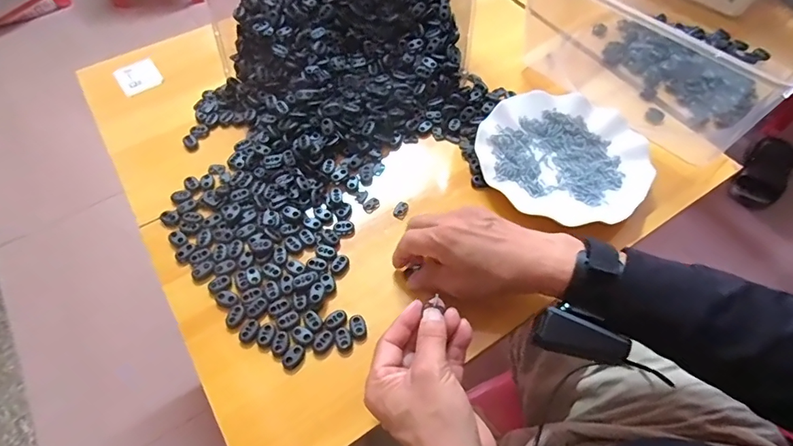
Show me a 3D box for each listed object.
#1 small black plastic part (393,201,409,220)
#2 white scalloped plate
[{"bbox_3d":[0.005,-0.014,0.482,0.013,0.007,0.017,24,59,16],"label":"small black plastic part"},{"bbox_3d":[0.183,-0.075,0.505,0.178,0.024,0.174,0,55,0],"label":"white scalloped plate"}]

